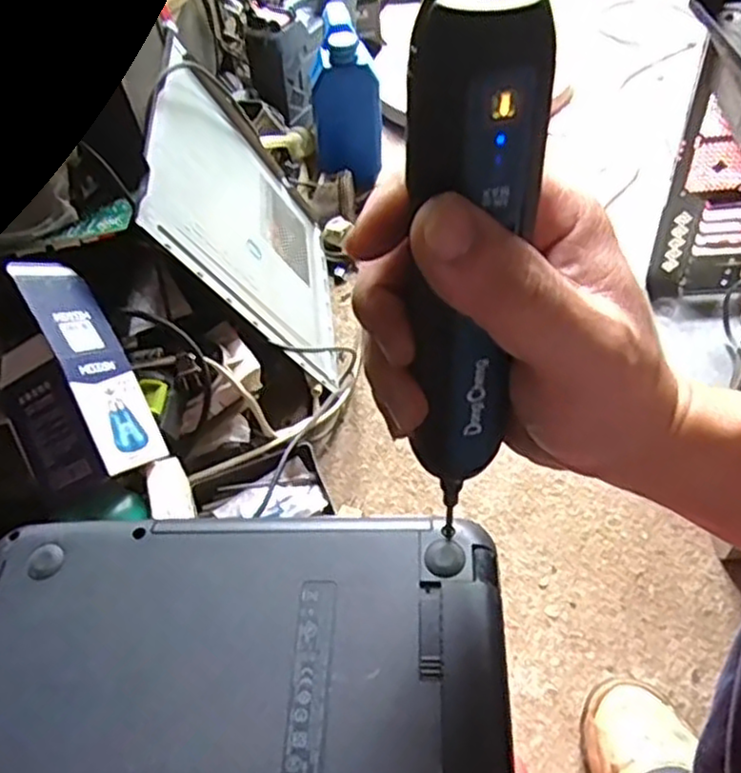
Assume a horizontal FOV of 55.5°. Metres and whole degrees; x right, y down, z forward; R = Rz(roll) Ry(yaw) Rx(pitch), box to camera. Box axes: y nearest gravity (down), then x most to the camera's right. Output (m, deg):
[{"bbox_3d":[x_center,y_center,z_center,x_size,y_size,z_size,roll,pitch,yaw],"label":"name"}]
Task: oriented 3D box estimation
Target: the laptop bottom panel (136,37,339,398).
[{"bbox_3d":[-0.137,-0.189,0.850,0.013,0.373,0.272,-16,58,22],"label":"laptop bottom panel"}]

